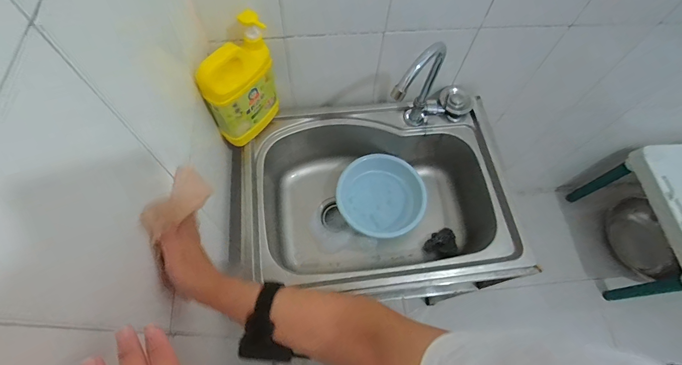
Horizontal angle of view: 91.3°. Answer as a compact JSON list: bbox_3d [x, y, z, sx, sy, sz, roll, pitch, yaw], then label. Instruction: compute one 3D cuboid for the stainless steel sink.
[{"bbox_3d":[0.063,0.051,0.812,0.603,0.216,0.422,-5,65,-2],"label":"stainless steel sink"}]

